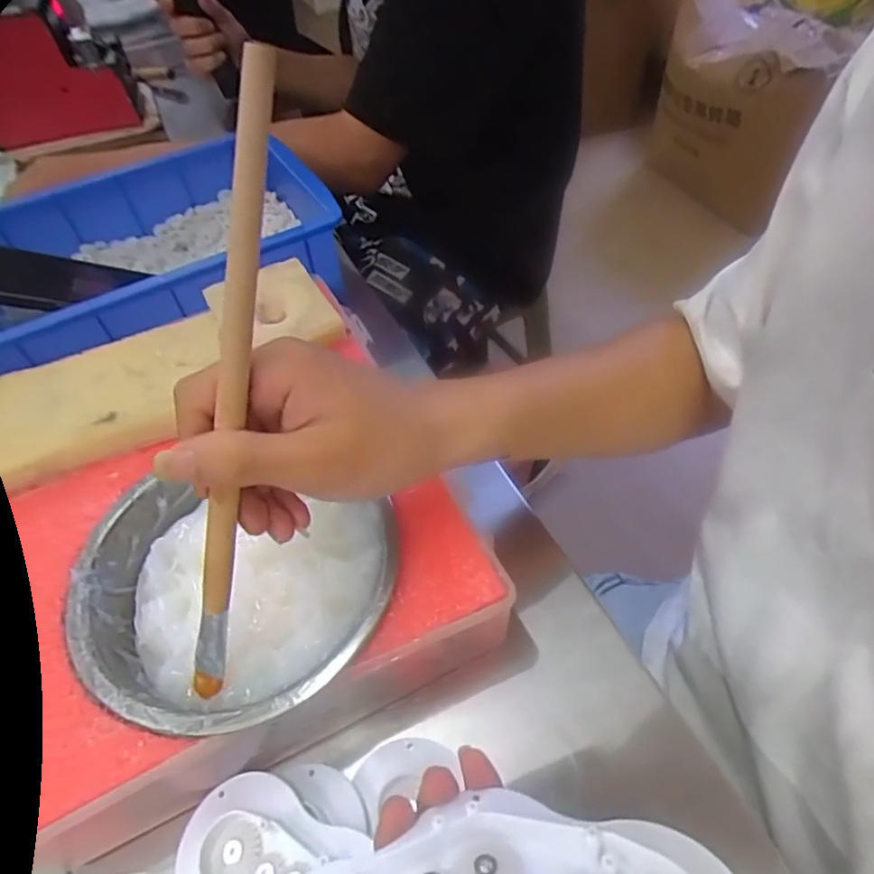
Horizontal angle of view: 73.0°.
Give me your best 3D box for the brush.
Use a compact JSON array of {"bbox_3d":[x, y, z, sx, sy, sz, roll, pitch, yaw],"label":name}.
[{"bbox_3d":[-0.085,-0.002,0.238,0.013,0.269,0.014,16,20,10],"label":"brush"}]

